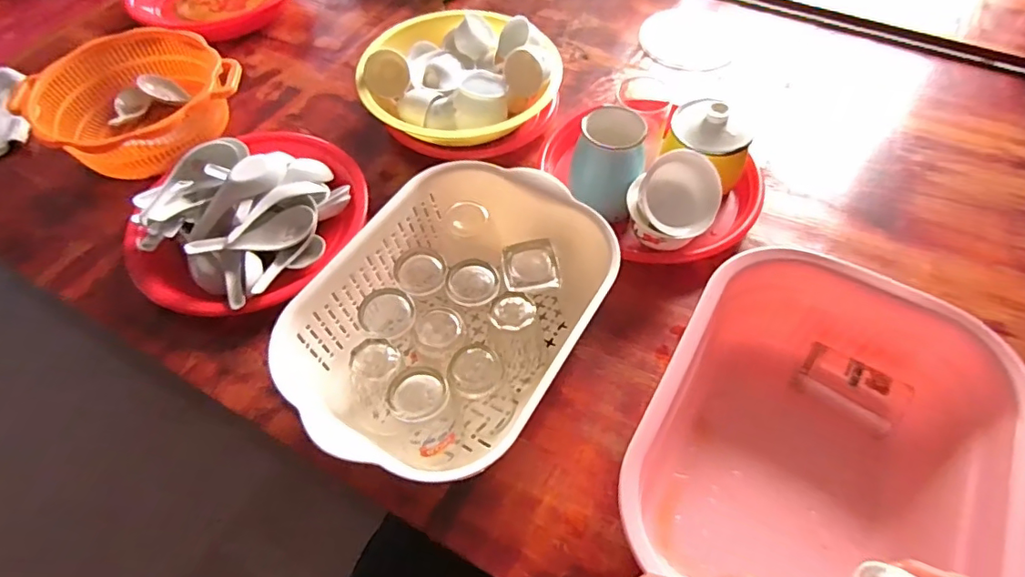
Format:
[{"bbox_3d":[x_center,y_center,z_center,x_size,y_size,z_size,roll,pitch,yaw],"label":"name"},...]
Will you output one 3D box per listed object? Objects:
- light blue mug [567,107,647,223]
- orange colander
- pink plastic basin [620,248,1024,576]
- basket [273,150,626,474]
[{"bbox_3d":[0.101,-0.133,0.571,0.072,0.083,0.069,19,59,14],"label":"light blue mug"},{"bbox_3d":[-0.474,-0.234,0.688,0.217,0.070,0.212,31,63,20],"label":"orange colander"},{"bbox_3d":[0.225,0.128,0.419,0.231,0.112,0.253,26,61,17],"label":"pink plastic basin"},{"bbox_3d":[-0.048,0.028,0.498,0.217,0.102,0.286,27,61,18],"label":"basket"}]

